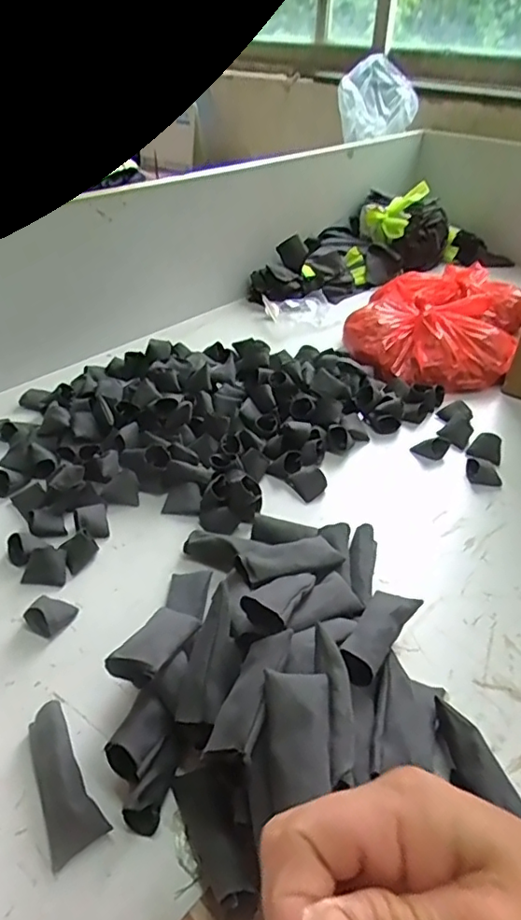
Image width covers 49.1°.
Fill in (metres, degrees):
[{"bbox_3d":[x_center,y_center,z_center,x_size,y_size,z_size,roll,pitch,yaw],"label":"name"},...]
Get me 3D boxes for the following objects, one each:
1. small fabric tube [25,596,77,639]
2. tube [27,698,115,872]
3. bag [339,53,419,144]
[{"bbox_3d":[-0.198,0.141,0.533,0.037,0.025,0.038,19,42,18],"label":"small fabric tube"},{"bbox_3d":[-0.146,0.232,0.418,0.037,0.031,0.102,-18,44,-24],"label":"tube"},{"bbox_3d":[0.254,-0.791,1.257,0.171,0.158,0.088,16,41,15],"label":"bag"}]

